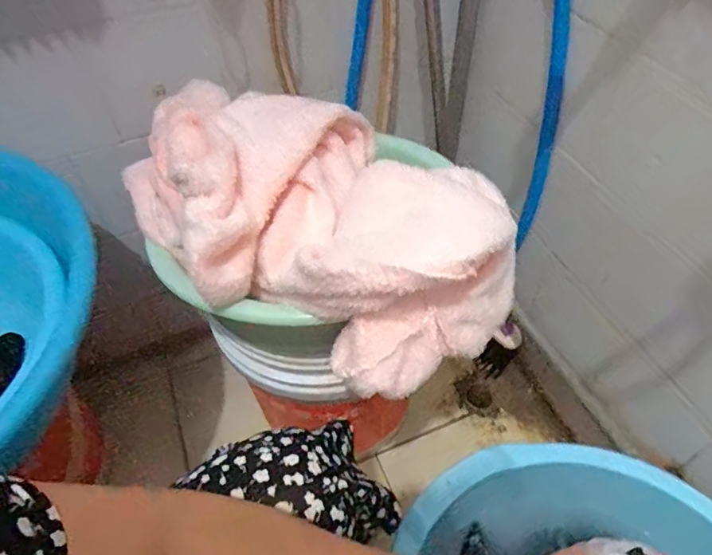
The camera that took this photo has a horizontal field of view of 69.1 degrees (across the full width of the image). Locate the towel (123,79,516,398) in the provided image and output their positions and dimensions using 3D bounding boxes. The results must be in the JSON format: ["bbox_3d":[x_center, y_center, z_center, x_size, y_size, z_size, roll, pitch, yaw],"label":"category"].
[{"bbox_3d":[-0.041,-0.060,0.488,0.244,0.121,0.352,-32,55,-23],"label":"towel"}]

